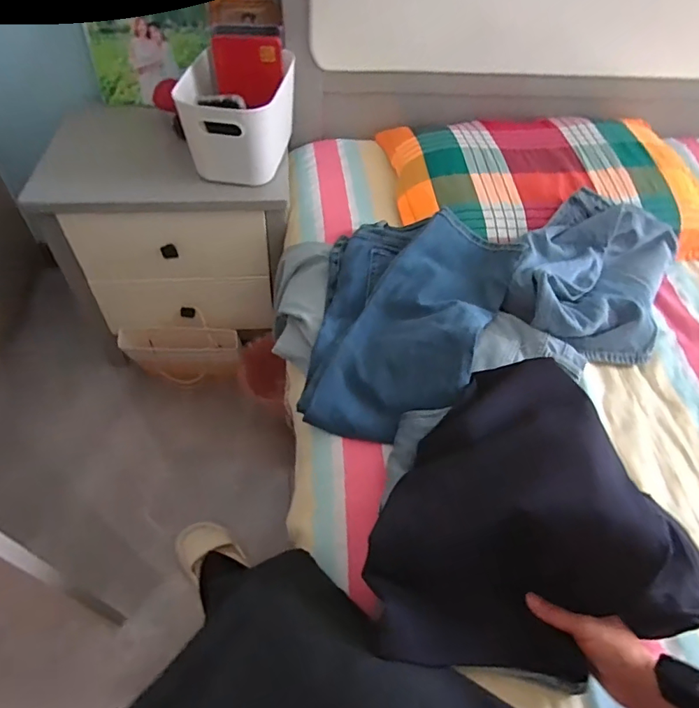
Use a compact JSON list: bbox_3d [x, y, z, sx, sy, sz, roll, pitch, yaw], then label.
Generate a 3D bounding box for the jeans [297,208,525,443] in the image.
[{"bbox_3d":[0.104,-0.068,0.721,0.294,0.068,0.408,7,51,1],"label":"jeans"}]

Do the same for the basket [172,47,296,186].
[{"bbox_3d":[-0.200,-0.430,0.883,0.177,0.142,0.212,5,51,0],"label":"basket"}]

